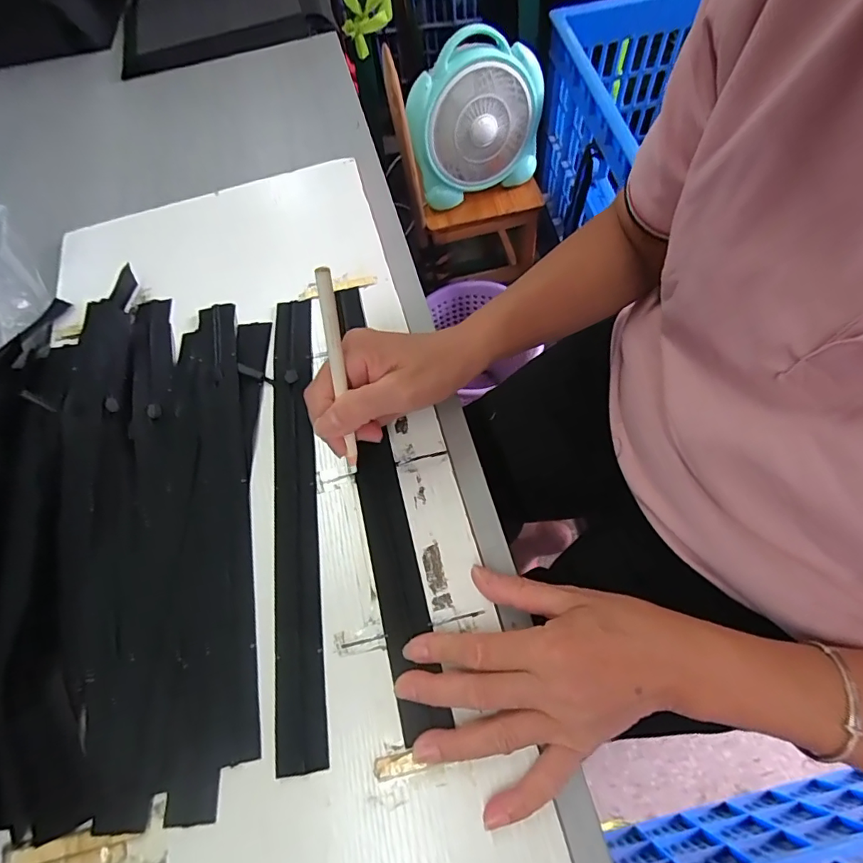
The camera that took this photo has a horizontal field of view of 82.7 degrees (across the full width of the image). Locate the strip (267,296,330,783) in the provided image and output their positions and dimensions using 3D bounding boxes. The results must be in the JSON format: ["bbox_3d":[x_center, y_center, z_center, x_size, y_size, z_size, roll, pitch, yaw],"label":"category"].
[{"bbox_3d":[-0.102,0.043,0.361,0.034,0.009,0.347,-7,64,-4],"label":"strip"}]

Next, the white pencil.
[{"bbox_3d":[-0.058,-0.031,0.308,0.009,0.141,0.005,-1,35,1],"label":"white pencil"}]

